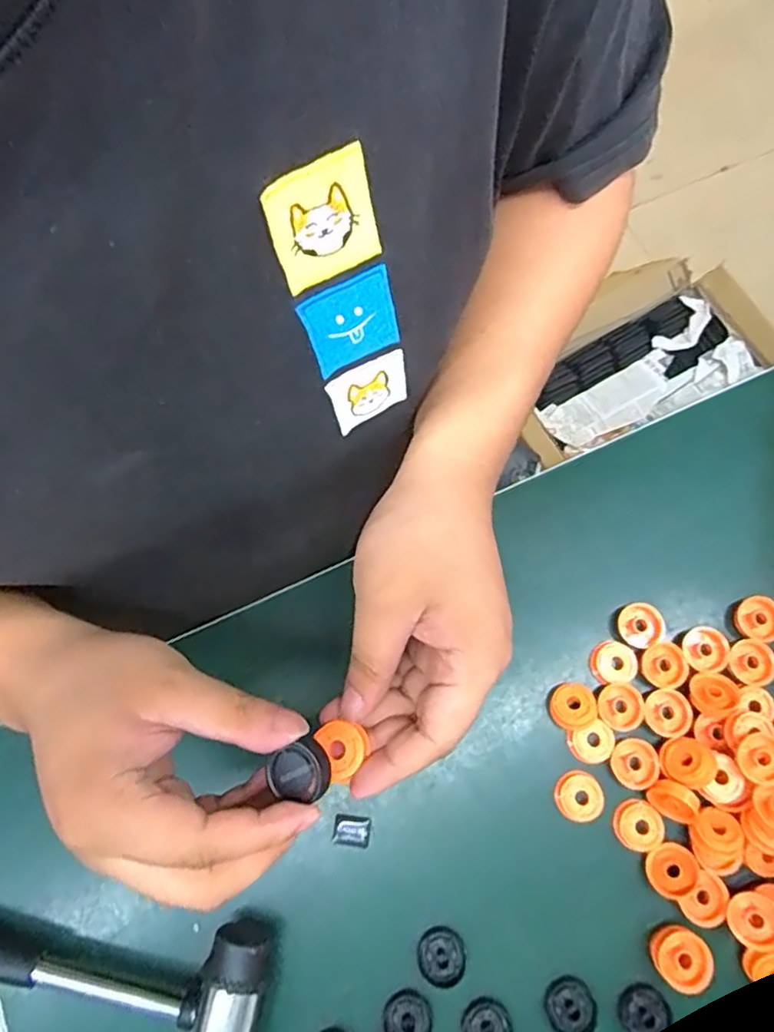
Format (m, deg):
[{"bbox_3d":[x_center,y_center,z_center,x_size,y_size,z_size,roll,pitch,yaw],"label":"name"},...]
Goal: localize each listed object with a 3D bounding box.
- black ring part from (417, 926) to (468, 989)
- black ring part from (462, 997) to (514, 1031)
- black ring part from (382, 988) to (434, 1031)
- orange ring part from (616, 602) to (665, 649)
[{"bbox_3d":[0.029,0.230,0.321,0.025,0.007,0.024,0,75,1],"label":"black ring part"},{"bbox_3d":[0.051,0.262,0.315,0.024,0.007,0.025,0,75,1],"label":"black ring part"},{"bbox_3d":[0.011,0.260,0.316,0.026,0.004,0.025,-39,78,-9],"label":"black ring part"},{"bbox_3d":[0.149,0.064,0.363,0.025,0.008,0.025,0,75,1],"label":"orange ring part"}]

